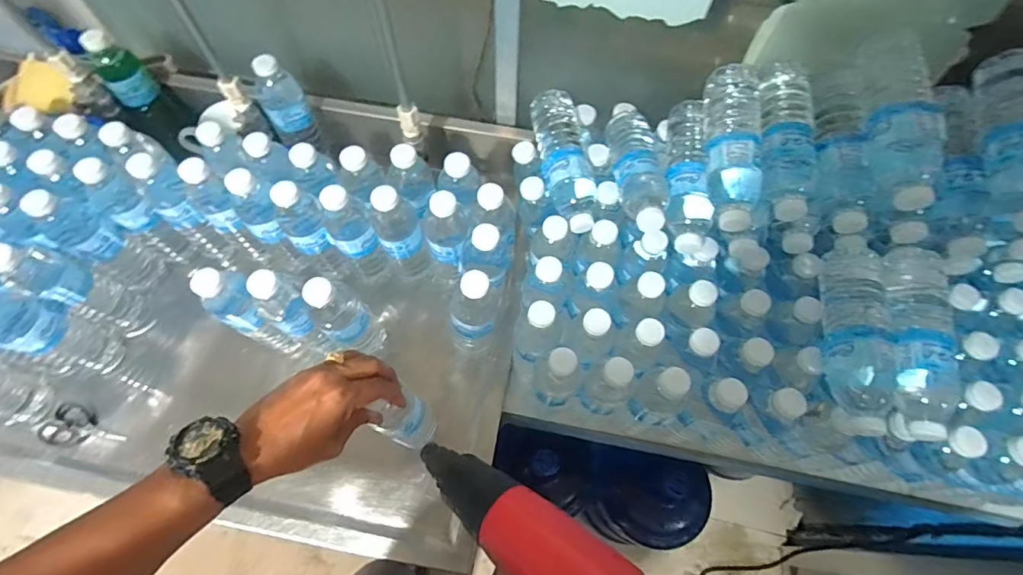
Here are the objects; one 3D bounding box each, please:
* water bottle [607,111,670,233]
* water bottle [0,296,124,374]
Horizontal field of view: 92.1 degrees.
[{"bbox_3d":[0.163,-0.161,0.647,0.064,0.056,0.224,2,50,-1],"label":"water bottle"},{"bbox_3d":[-0.602,0.054,0.628,0.069,0.203,0.066,13,65,4],"label":"water bottle"}]

